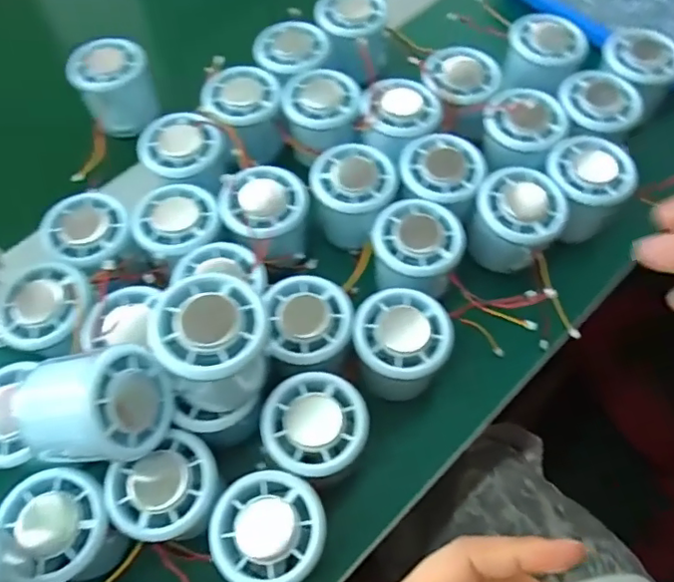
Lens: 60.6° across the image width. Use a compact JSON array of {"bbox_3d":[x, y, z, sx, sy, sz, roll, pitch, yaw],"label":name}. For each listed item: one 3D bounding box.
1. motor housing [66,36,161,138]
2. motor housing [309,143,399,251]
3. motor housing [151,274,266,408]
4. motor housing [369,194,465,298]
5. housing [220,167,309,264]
[{"bbox_3d":[-0.183,-0.171,0.480,0.059,0.050,0.061,-1,62,1],"label":"motor housing"},{"bbox_3d":[0.012,-0.067,0.419,0.058,0.058,0.053,-1,62,1],"label":"motor housing"},{"bbox_3d":[-0.064,0.030,0.308,0.053,0.066,0.054,-1,62,1],"label":"motor housing"},{"bbox_3d":[0.053,-0.025,0.396,0.058,0.049,0.057,26,66,14],"label":"motor housing"},{"bbox_3d":[-0.049,-0.052,0.408,0.057,0.048,0.055,-1,62,1],"label":"housing"}]

